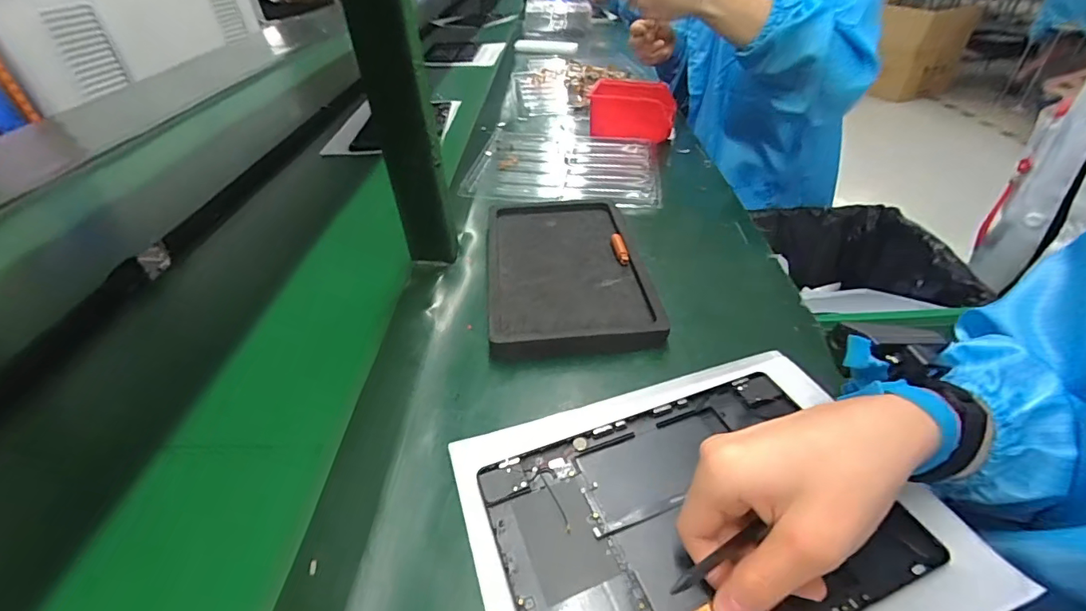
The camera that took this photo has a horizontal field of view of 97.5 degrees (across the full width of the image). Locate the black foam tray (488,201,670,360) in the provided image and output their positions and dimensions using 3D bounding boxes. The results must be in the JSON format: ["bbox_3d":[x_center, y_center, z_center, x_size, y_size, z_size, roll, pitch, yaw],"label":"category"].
[{"bbox_3d":[0.021,-0.048,0.508,0.156,0.021,0.269,-6,38,-1],"label":"black foam tray"}]

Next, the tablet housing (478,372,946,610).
[{"bbox_3d":[0.090,0.129,0.295,0.230,0.010,0.159,-17,41,-14],"label":"tablet housing"}]

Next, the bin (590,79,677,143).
[{"bbox_3d":[0.154,-0.329,0.806,0.131,0.074,0.114,6,39,13],"label":"bin"}]

